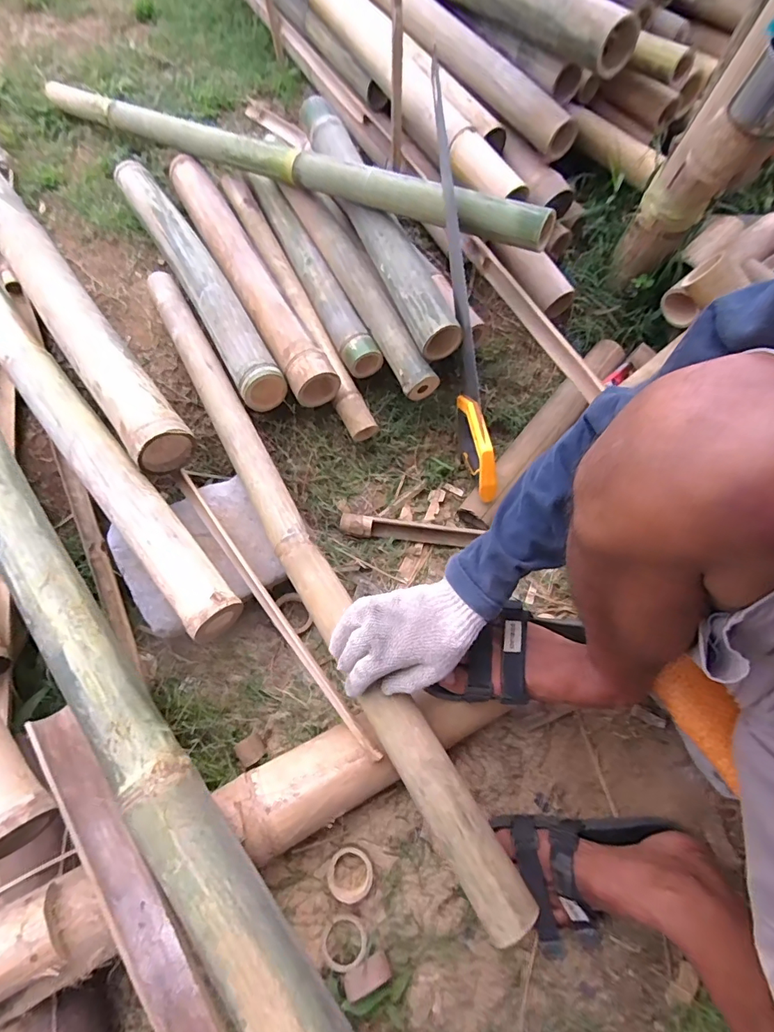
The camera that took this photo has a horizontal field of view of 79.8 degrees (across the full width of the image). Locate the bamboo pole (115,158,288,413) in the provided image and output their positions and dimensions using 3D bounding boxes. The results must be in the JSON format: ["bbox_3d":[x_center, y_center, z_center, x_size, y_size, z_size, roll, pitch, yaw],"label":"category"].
[{"bbox_3d":[-0.337,-0.425,0.815,0.078,0.090,0.614,-29,67,-12],"label":"bamboo pole"}]

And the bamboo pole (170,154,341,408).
[{"bbox_3d":[-0.248,-0.435,0.816,0.085,0.081,0.597,-26,66,-11],"label":"bamboo pole"}]

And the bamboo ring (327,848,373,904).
[{"bbox_3d":[-0.042,0.417,0.537,0.052,0.009,0.048,0,64,1],"label":"bamboo ring"}]

